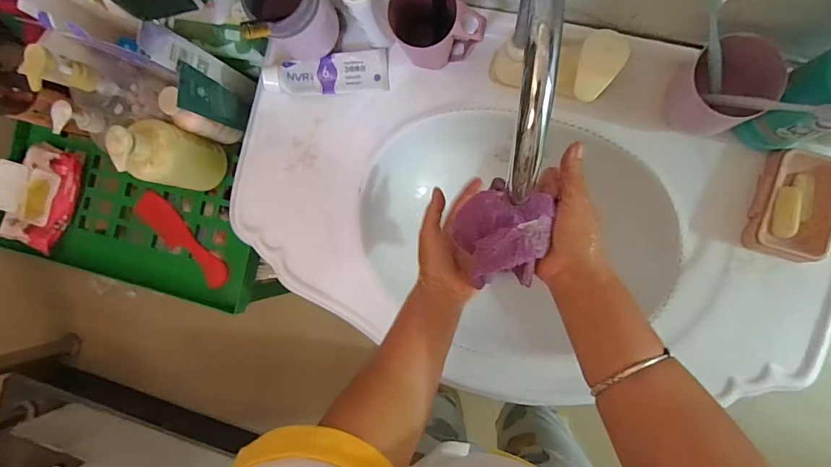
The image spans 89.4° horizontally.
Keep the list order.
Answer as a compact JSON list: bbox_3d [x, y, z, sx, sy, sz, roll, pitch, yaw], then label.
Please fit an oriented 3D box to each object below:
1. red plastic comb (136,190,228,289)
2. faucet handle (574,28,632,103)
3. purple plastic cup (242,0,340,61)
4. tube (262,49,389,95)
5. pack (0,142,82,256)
[{"bbox_3d":[-0.406,0.010,0.727,0.219,0.013,0.052,43,96,6],"label":"red plastic comb"},{"bbox_3d":[0.198,-0.179,0.448,0.046,0.011,0.074,14,92,8],"label":"faucet handle"},{"bbox_3d":[-0.147,-0.266,0.507,0.087,0.113,0.091,-42,84,6],"label":"purple plastic cup"},{"bbox_3d":[-0.120,-0.217,0.570,0.166,0.026,0.052,-4,89,9],"label":"tube"},{"bbox_3d":[-0.680,-0.071,0.753,0.151,0.037,0.178,20,93,8],"label":"pack"}]

